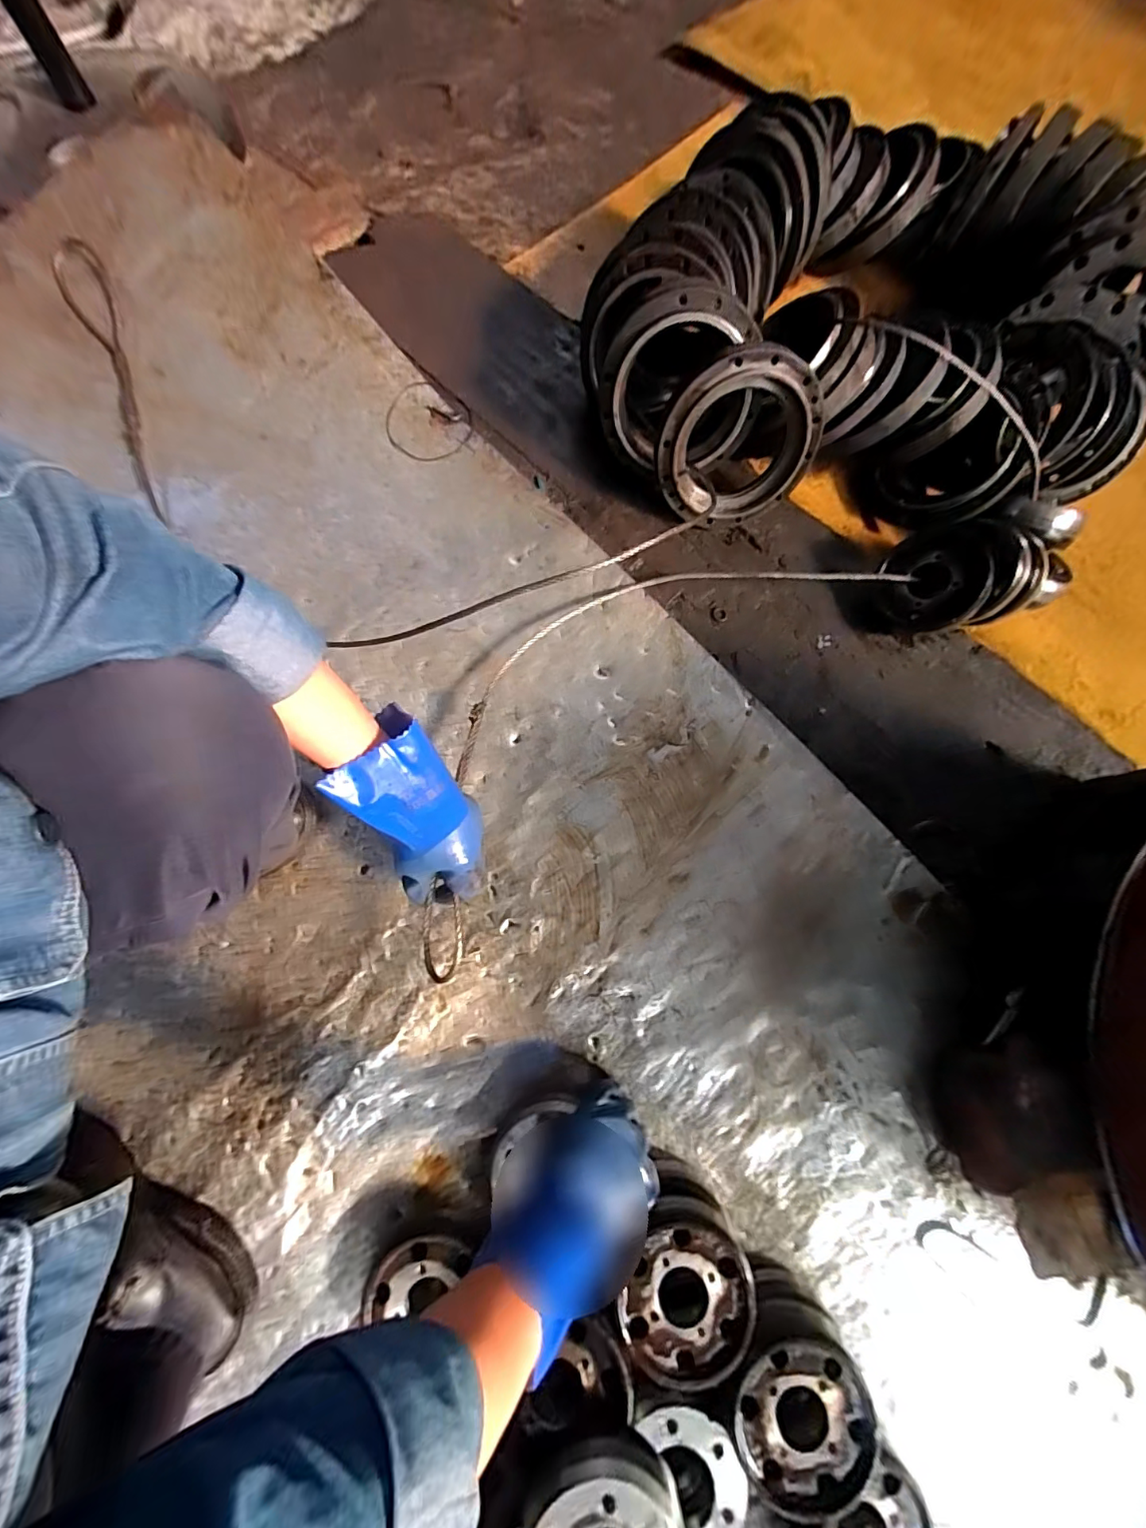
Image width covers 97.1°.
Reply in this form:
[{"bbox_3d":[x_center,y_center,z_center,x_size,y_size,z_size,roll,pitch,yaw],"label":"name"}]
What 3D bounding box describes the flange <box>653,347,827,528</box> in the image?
[{"bbox_3d":[0.206,-0.408,0.645,0.195,0.203,0.047,6,53,-11],"label":"flange"}]

